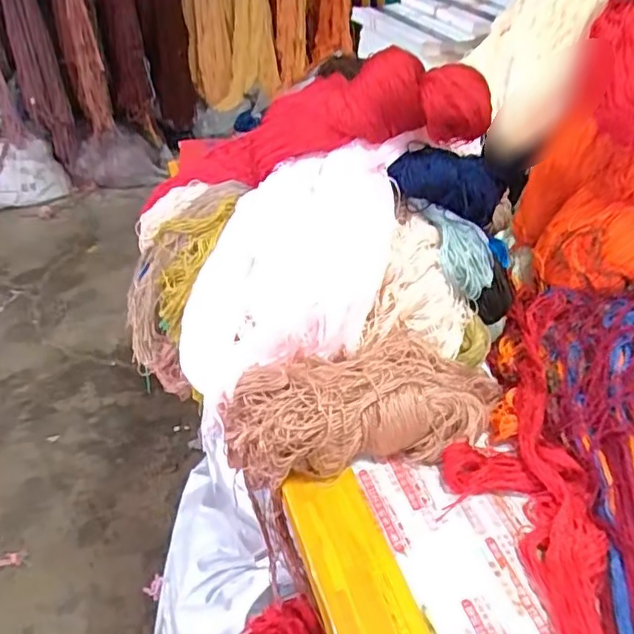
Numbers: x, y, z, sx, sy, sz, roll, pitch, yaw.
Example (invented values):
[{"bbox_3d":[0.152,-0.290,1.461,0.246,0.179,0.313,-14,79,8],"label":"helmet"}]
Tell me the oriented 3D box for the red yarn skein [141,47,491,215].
[{"bbox_3d":[-0.036,-0.184,0.615,0.402,0.099,0.103,-7,32,28],"label":"red yarn skein"}]

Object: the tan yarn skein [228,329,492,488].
[{"bbox_3d":[0.047,0.079,0.527,0.251,0.085,0.096,-7,38,-9],"label":"tan yarn skein"}]

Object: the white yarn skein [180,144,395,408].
[{"bbox_3d":[-0.024,-0.043,0.562,0.225,0.167,0.145,-14,40,-17],"label":"white yarn skein"}]

